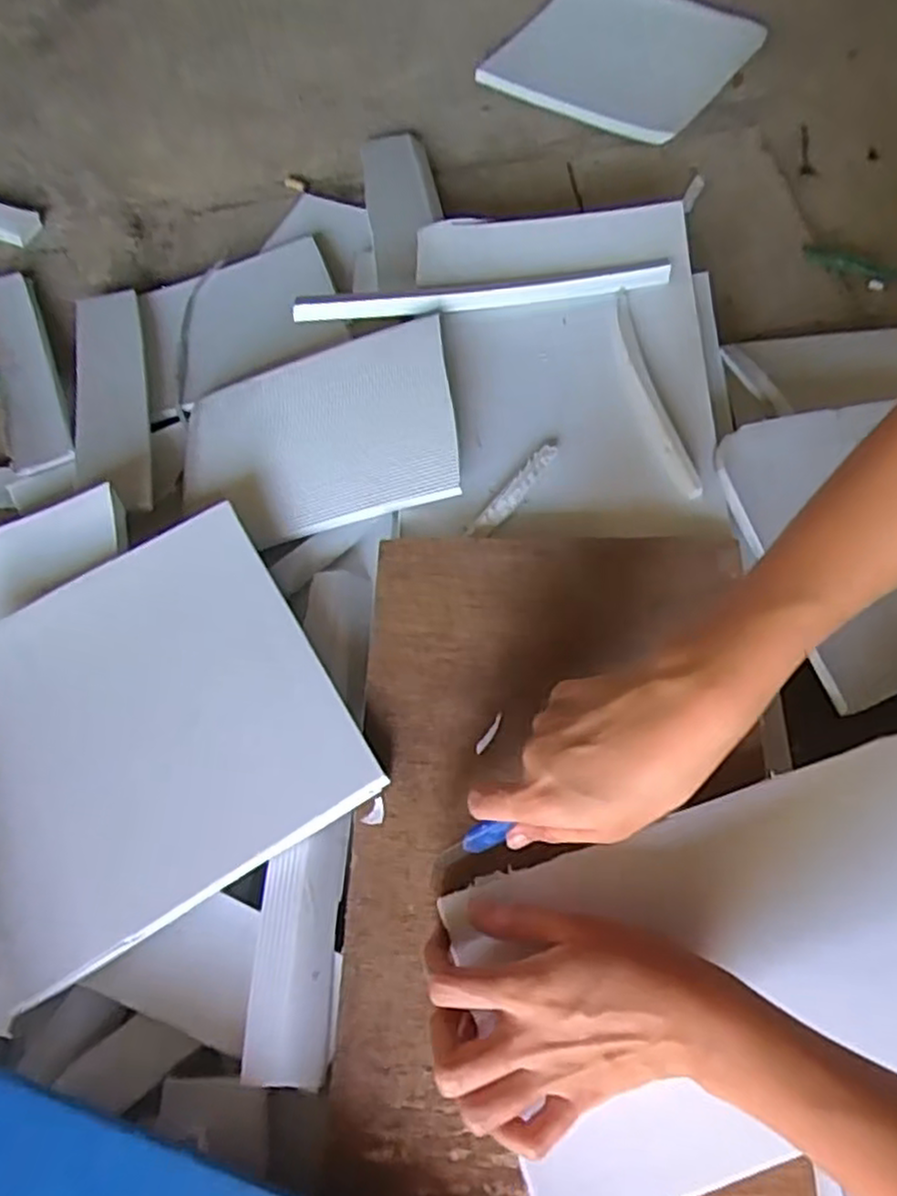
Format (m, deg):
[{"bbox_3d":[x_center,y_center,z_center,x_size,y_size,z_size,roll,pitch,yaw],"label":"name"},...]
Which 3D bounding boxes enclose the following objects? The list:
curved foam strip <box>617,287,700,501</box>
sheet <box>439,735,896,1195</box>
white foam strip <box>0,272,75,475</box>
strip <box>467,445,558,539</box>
[{"bbox_3d":[0.142,-0.149,0.516,0.020,0.014,0.183,-11,66,0],"label":"curved foam strip"},{"bbox_3d":[0.155,0.175,0.356,0.280,0.011,0.150,-18,67,-4],"label":"sheet"},{"bbox_3d":[-0.379,-0.210,0.648,0.050,0.015,0.288,-24,59,-8],"label":"white foam strip"},{"bbox_3d":[0.045,-0.074,0.490,0.016,0.007,0.091,35,73,18],"label":"strip"}]

